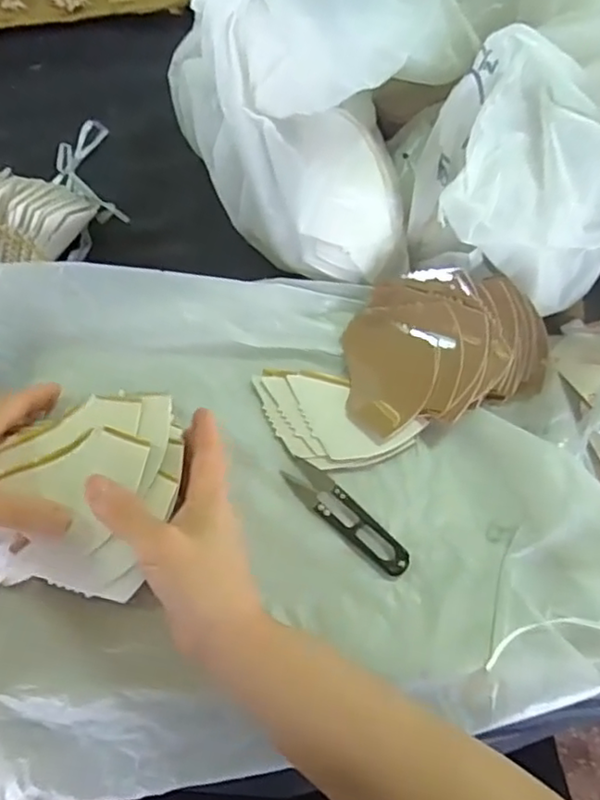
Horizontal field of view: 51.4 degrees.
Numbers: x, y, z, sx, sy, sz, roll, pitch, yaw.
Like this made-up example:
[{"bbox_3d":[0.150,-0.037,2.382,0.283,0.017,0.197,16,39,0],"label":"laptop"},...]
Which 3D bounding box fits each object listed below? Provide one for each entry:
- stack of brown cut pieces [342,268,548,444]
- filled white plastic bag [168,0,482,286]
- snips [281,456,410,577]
[{"bbox_3d":[0.105,-0.045,0.456,0.157,0.050,0.120,-13,63,-10],"label":"stack of brown cut pieces"},{"bbox_3d":[0.010,-0.221,0.446,0.198,0.230,0.153,9,62,2],"label":"filled white plastic bag"},{"bbox_3d":[0.030,0.076,0.412,0.101,0.006,0.025,41,67,17],"label":"snips"}]

